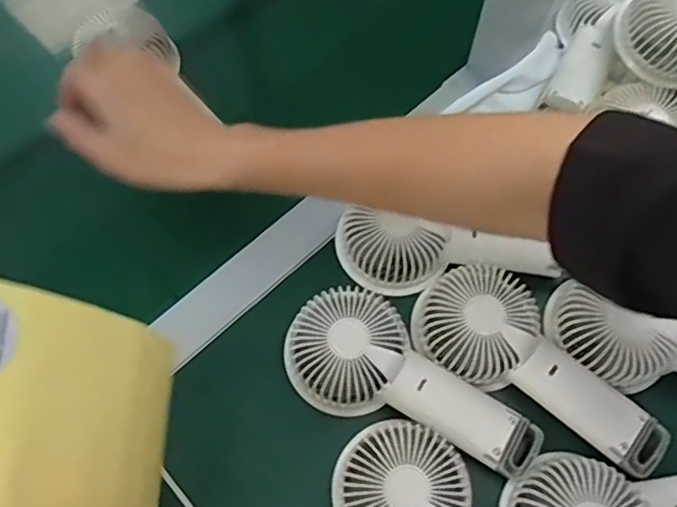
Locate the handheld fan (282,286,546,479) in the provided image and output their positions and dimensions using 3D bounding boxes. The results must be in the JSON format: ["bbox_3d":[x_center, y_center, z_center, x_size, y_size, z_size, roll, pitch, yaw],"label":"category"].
[{"bbox_3d":[0.052,0.085,0.406,0.179,0.035,0.084,25,69,11],"label":"handheld fan"}]

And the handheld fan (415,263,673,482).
[{"bbox_3d":[0.140,0.077,0.407,0.181,0.031,0.078,36,72,14],"label":"handheld fan"}]

